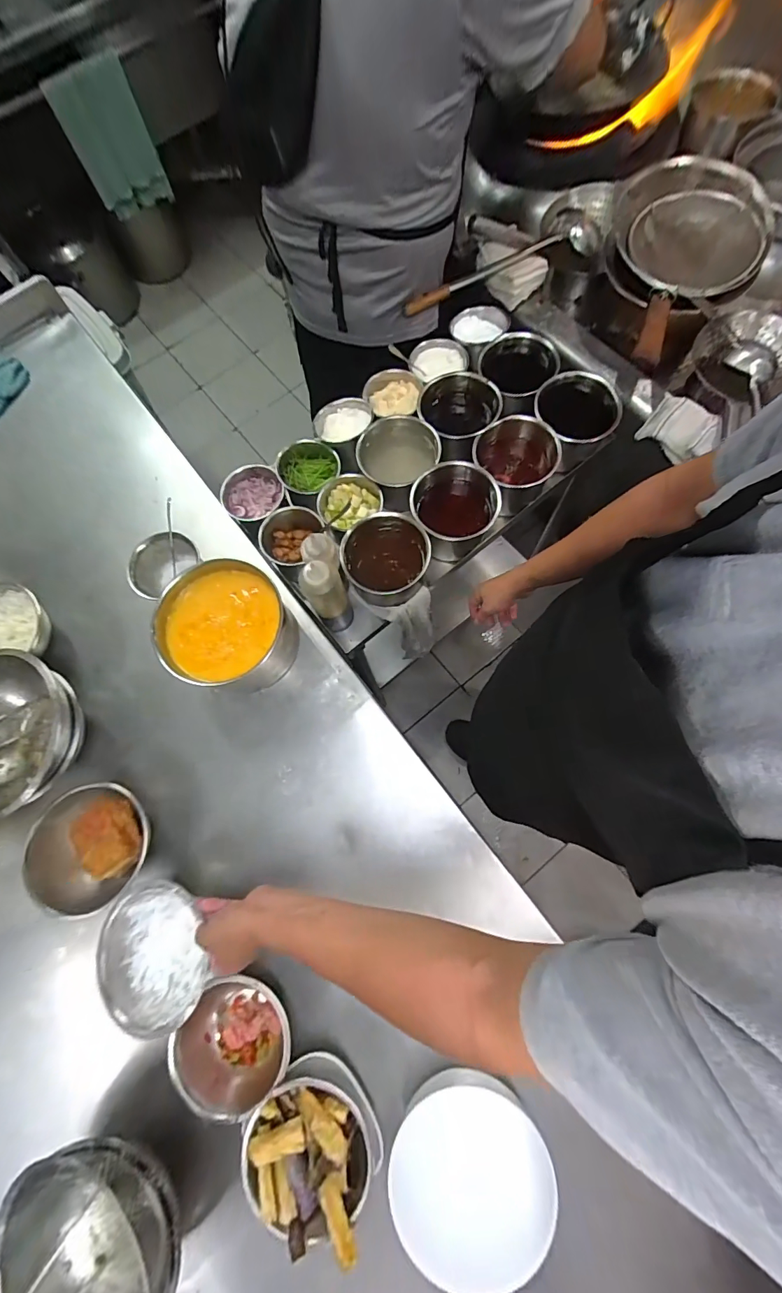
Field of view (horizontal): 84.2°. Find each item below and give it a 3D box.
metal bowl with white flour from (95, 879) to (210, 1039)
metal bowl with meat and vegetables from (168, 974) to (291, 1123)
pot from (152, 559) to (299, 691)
[{"bbox_3d":[-0.311,0.409,0.591,0.140,0.085,0.165,-10,74,-1],"label":"metal bowl with white flour"},{"bbox_3d":[-0.206,0.522,0.579,0.141,0.068,0.144,-1,74,2],"label":"metal bowl with meat and vegetables"},{"bbox_3d":[-0.253,-0.028,0.683,0.178,0.143,0.187,-1,74,2],"label":"pot"}]

